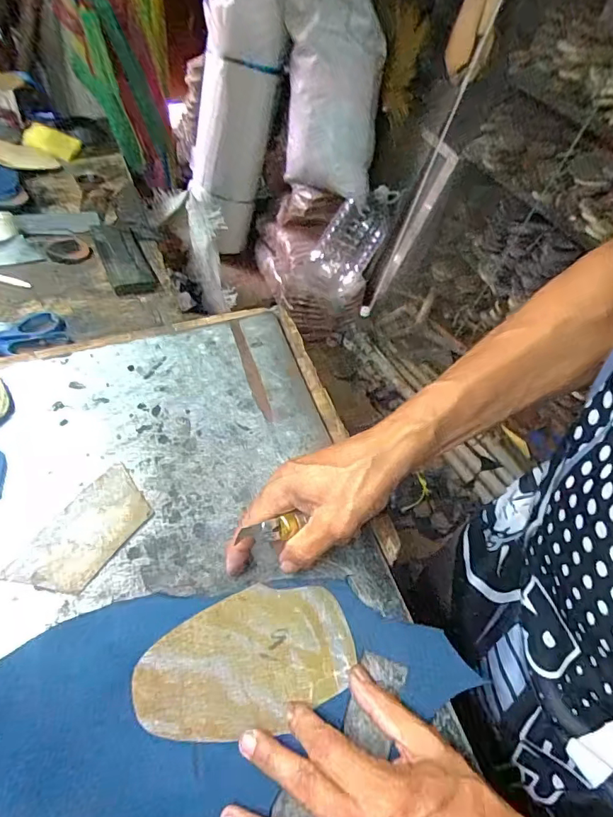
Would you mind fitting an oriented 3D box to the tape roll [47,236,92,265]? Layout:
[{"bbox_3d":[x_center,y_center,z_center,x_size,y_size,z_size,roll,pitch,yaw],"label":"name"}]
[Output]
[{"bbox_3d":[-0.321,-0.214,0.649,0.054,0.014,0.054,6,49,-7],"label":"tape roll"}]

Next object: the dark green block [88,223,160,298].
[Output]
[{"bbox_3d":[-0.250,-0.209,0.651,0.056,0.018,0.168,-17,55,-25],"label":"dark green block"}]

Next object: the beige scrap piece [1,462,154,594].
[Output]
[{"bbox_3d":[-0.173,0.097,0.379,0.059,0.004,0.110,31,50,14],"label":"beige scrap piece"}]

